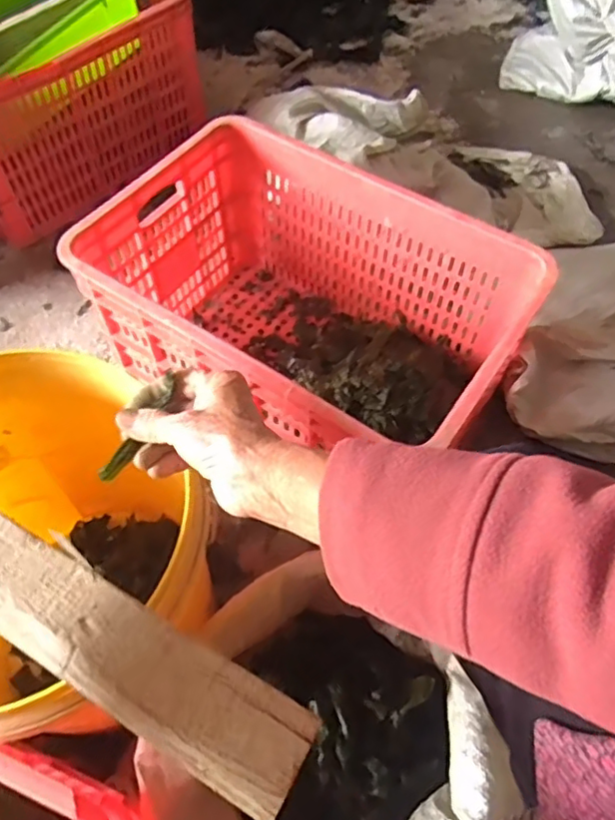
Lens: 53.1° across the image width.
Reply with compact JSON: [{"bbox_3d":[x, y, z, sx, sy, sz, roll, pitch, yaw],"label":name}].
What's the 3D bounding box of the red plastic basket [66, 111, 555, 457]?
[{"bbox_3d":[-0.005,-0.114,0.873,0.531,0.290,0.357,30,61,18],"label":"red plastic basket"}]

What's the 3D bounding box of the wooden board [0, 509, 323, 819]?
[{"bbox_3d":[-0.227,0.093,0.417,0.509,0.019,0.058,27,60,16],"label":"wooden board"}]

